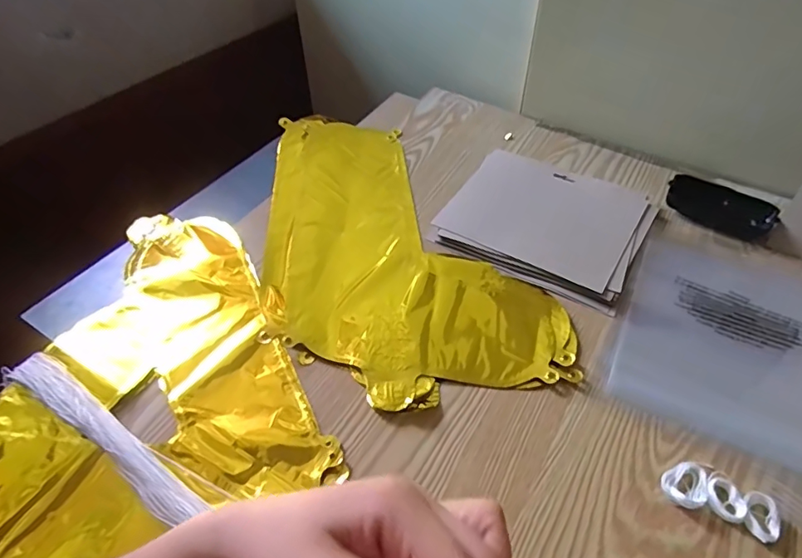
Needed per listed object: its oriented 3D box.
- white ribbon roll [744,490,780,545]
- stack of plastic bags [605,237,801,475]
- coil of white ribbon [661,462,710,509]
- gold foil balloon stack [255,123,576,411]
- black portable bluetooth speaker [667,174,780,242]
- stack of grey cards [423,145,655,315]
[{"bbox_3d":[0.252,0.167,0.357,0.023,0.010,0.032,12,48,11],"label":"white ribbon roll"},{"bbox_3d":[0.324,0.052,0.477,0.215,0.009,0.248,22,51,20],"label":"stack of plastic bags"},{"bbox_3d":[0.211,0.151,0.374,0.037,0.008,0.029,-23,50,-19],"label":"coil of white ribbon"},{"bbox_3d":[-0.031,-0.043,0.547,0.227,0.024,0.438,-21,50,-18],"label":"gold foil balloon stack"},{"bbox_3d":[0.356,-0.080,0.571,0.107,0.032,0.036,25,52,23],"label":"black portable bluetooth speaker"},{"bbox_3d":[0.158,-0.065,0.562,0.201,0.015,0.173,25,52,22],"label":"stack of grey cards"}]

